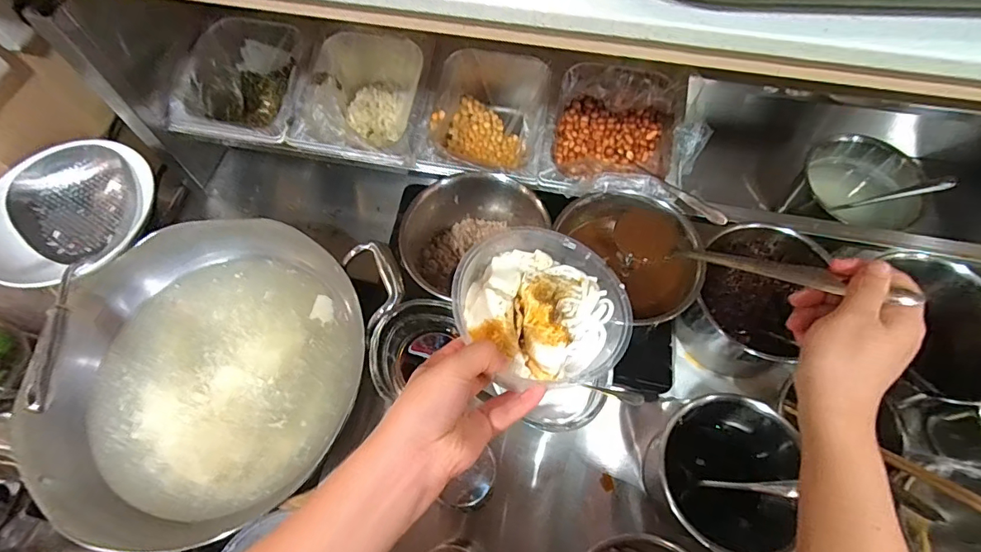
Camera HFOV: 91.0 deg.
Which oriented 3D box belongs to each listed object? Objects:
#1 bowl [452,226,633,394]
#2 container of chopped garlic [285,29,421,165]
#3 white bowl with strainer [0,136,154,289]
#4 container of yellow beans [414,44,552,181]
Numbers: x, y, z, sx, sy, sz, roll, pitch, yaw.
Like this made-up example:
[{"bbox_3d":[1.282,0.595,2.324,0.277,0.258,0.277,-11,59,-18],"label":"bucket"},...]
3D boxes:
[{"bbox_3d":[0.038,0.023,0.404,0.142,0.062,0.142,6,59,-9],"label":"bowl"},{"bbox_3d":[-0.162,-0.221,0.643,0.158,0.099,0.175,11,65,7],"label":"container of chopped garlic"},{"bbox_3d":[-0.549,-0.081,0.638,0.211,0.059,0.197,-1,64,2],"label":"white bowl with strainer"},{"bbox_3d":[-0.004,-0.198,0.627,0.152,0.089,0.187,7,65,5],"label":"container of yellow beans"}]

